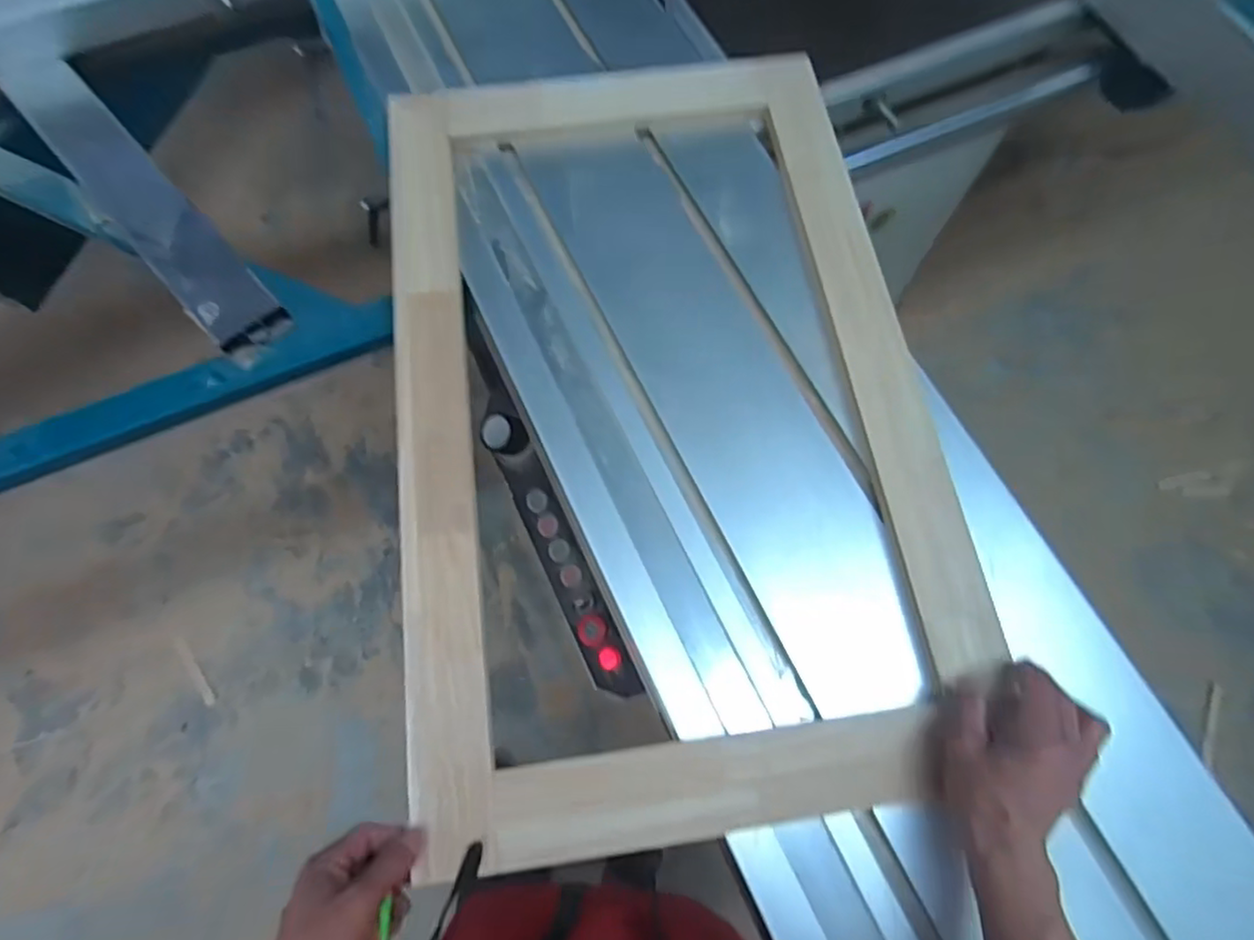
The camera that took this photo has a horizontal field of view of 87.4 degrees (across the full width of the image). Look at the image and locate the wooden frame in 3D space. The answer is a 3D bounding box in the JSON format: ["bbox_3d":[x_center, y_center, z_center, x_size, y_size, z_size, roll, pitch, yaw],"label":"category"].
[{"bbox_3d":[0.029,-0.100,0.659,0.508,0.047,0.833,-7,68,-6],"label":"wooden frame"}]

